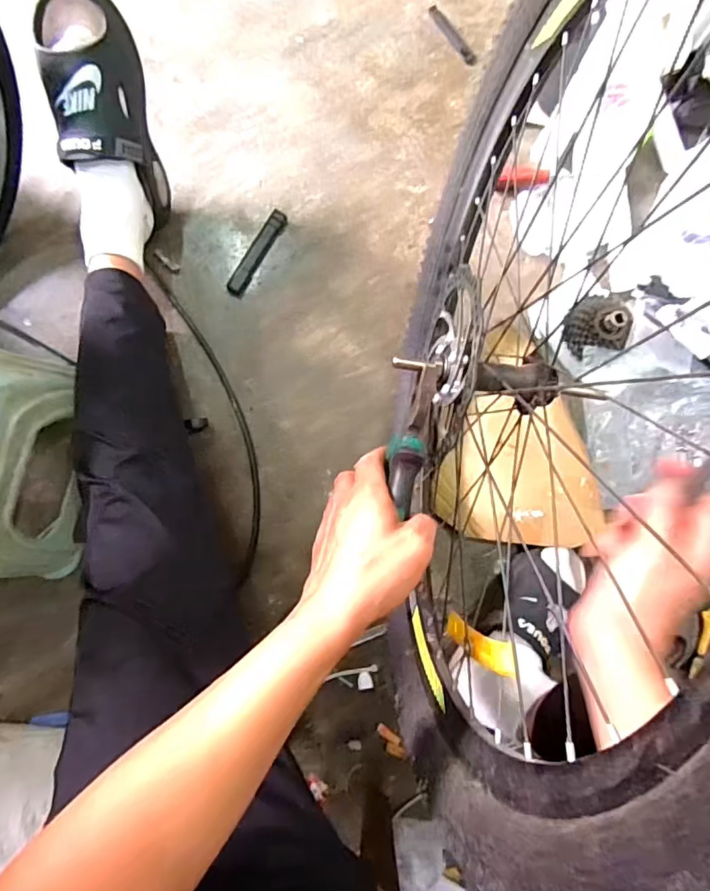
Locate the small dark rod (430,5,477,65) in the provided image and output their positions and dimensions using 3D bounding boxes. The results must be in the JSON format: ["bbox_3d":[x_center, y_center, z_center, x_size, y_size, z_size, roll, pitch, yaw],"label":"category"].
[{"bbox_3d":[0.151,-0.638,0.811,0.015,0.010,0.111,-36,87,-5],"label":"small dark rod"}]

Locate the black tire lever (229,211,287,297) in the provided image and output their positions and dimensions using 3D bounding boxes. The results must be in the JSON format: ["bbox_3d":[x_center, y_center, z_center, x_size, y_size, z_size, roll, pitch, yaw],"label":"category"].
[{"bbox_3d":[-0.142,-0.283,0.762,0.024,0.012,0.141,30,84,0],"label":"black tire lever"}]

